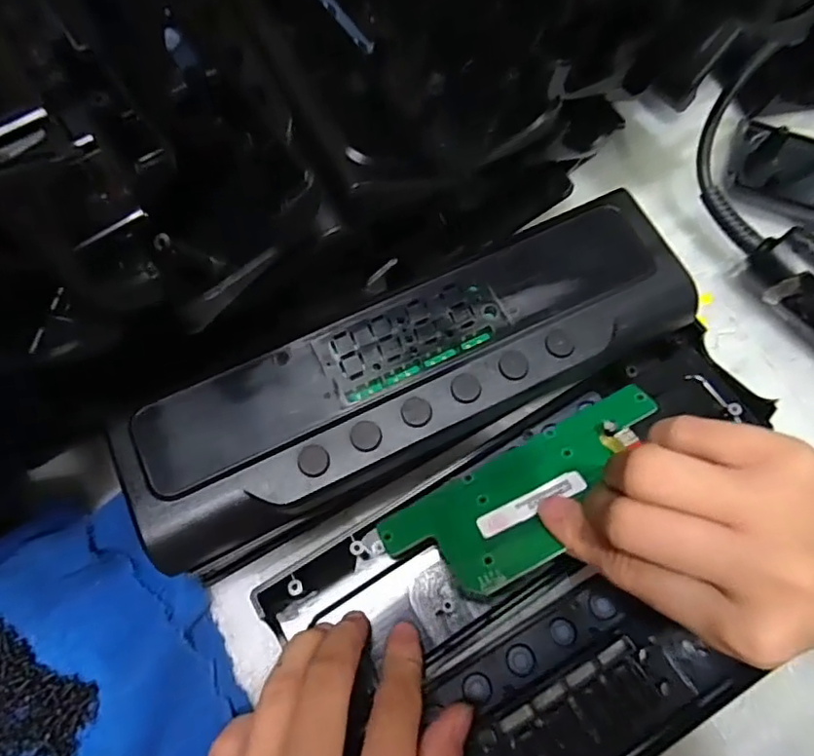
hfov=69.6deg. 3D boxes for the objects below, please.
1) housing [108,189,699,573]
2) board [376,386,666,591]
[{"bbox_3d":[0.007,-0.003,0.241,0.240,0.027,0.065,-26,70,-10],"label":"housing"},{"bbox_3d":[0.057,0.048,0.253,0.134,0.008,0.053,-29,45,-7],"label":"board"}]

